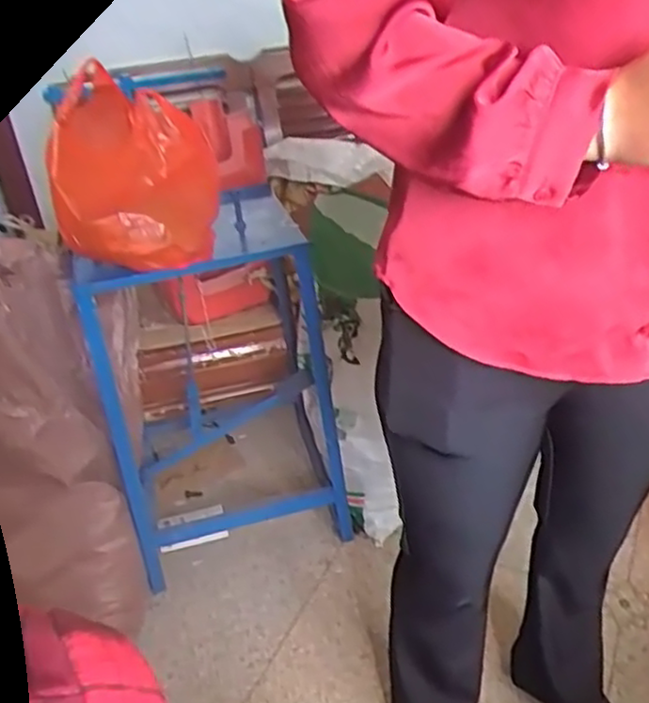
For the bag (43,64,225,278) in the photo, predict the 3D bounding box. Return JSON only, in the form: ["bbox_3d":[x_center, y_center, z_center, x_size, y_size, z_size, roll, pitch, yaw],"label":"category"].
[{"bbox_3d":[-0.307,-0.290,1.135,0.254,0.274,0.203,-12,32,-9],"label":"bag"}]

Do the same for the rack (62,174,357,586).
[{"bbox_3d":[-0.217,0.044,1.538,0.464,0.704,0.496,-9,32,-5],"label":"rack"}]

